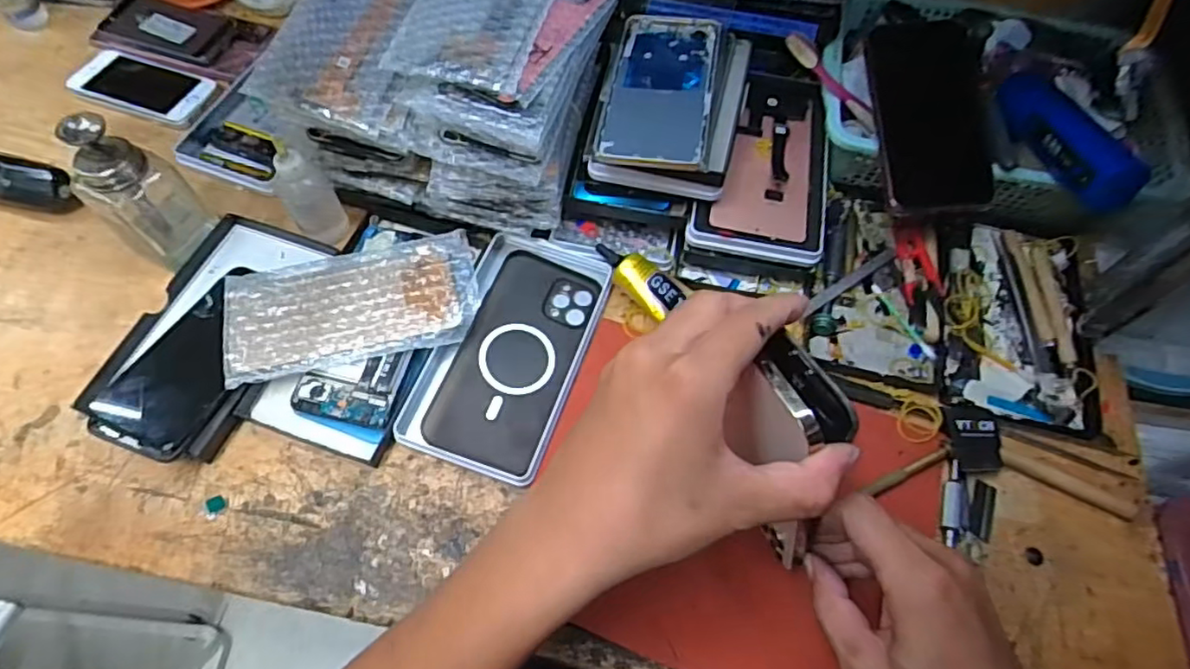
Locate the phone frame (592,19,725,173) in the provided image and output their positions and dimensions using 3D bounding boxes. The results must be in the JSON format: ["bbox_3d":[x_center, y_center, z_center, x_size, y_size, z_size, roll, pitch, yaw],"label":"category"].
[{"bbox_3d":[0.050,-0.186,0.465,0.078,0.004,0.164,7,60,8],"label":"phone frame"}]

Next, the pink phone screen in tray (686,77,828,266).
[{"bbox_3d":[0.135,-0.139,0.494,0.096,0.015,0.171,10,66,7],"label":"pink phone screen in tray"}]

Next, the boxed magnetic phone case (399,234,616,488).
[{"bbox_3d":[-0.061,0.010,0.457,0.100,0.019,0.183,18,64,7],"label":"boxed magnetic phone case"}]

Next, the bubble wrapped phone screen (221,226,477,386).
[{"bbox_3d":[-0.174,-0.021,0.455,0.175,0.018,0.092,-13,64,-8],"label":"bubble wrapped phone screen"}]

